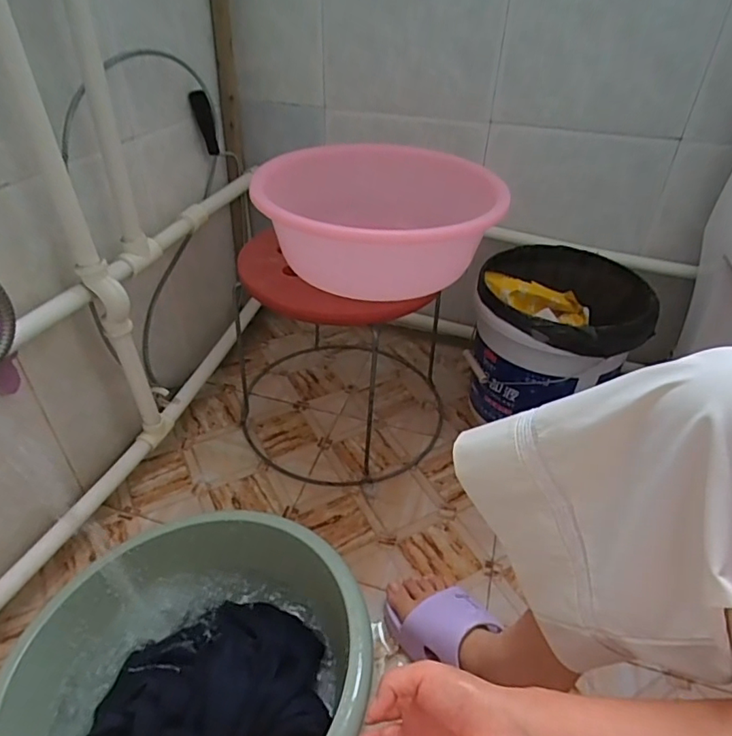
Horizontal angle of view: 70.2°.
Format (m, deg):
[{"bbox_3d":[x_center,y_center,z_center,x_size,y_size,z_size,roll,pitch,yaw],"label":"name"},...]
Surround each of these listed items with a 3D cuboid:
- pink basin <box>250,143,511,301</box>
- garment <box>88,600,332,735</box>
[{"bbox_3d":[0.023,-0.200,0.712,0.303,0.117,0.294,1,37,-1],"label":"pink basin"},{"bbox_3d":[-0.148,0.316,0.497,0.210,0.076,0.207,-4,38,-8],"label":"garment"}]

